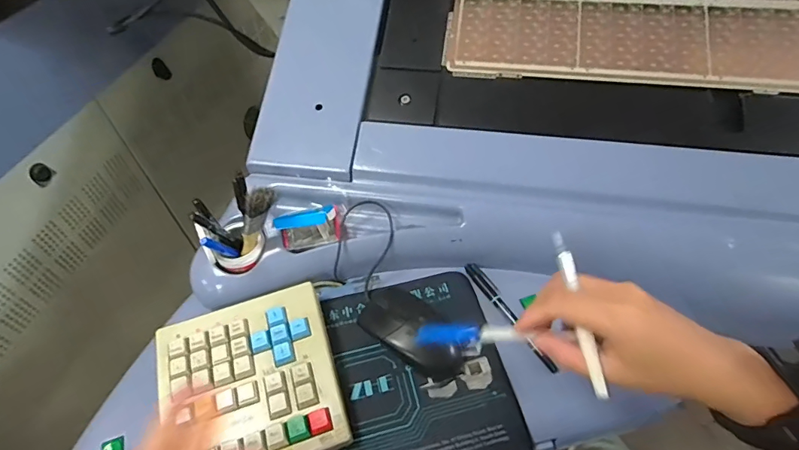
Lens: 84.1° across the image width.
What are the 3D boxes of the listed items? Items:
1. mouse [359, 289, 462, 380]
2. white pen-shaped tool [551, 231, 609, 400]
[{"bbox_3d":[0.011,0.105,0.444,0.115,0.030,0.057,29,57,24],"label":"mouse"},{"bbox_3d":[0.127,0.061,0.311,0.010,0.006,0.116,-10,77,-6],"label":"white pen-shaped tool"}]

